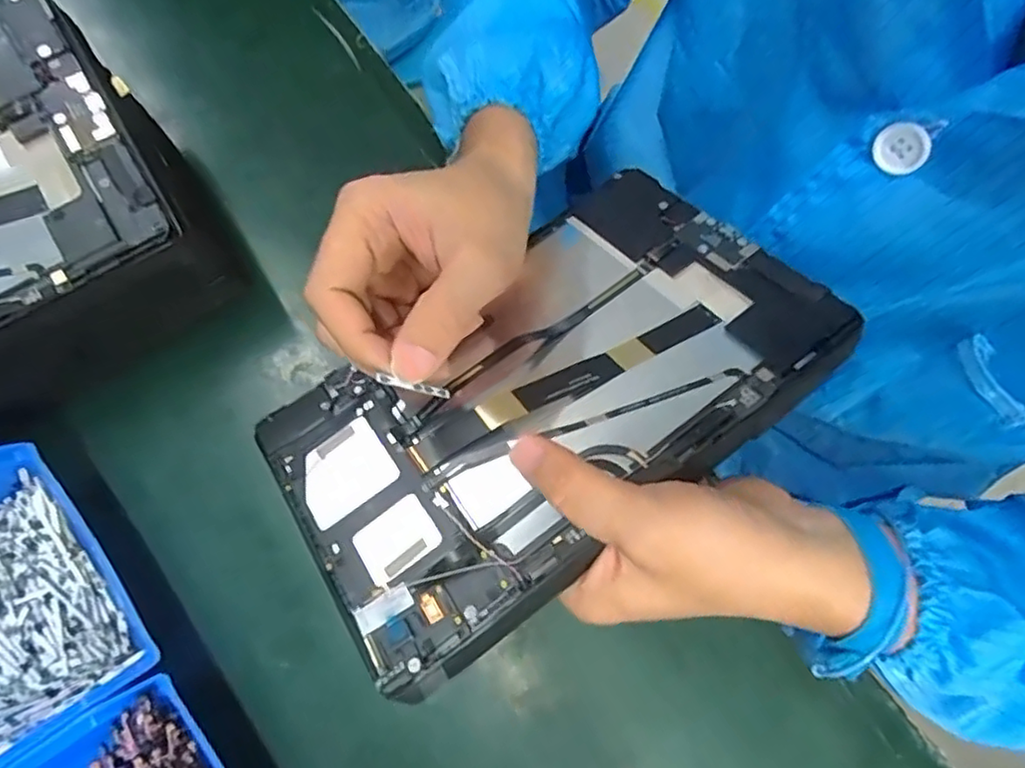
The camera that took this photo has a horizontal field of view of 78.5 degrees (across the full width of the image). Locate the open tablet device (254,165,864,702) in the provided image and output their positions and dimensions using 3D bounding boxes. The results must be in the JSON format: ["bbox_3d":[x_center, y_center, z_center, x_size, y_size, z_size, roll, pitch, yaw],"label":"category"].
[{"bbox_3d":[0.012,0.002,0.283,0.235,0.021,0.152,-36,55,-8],"label":"open tablet device"}]

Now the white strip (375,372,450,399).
[{"bbox_3d":[-0.039,0.001,0.254,0.004,0.037,0.004,-16,70,41],"label":"white strip"}]

